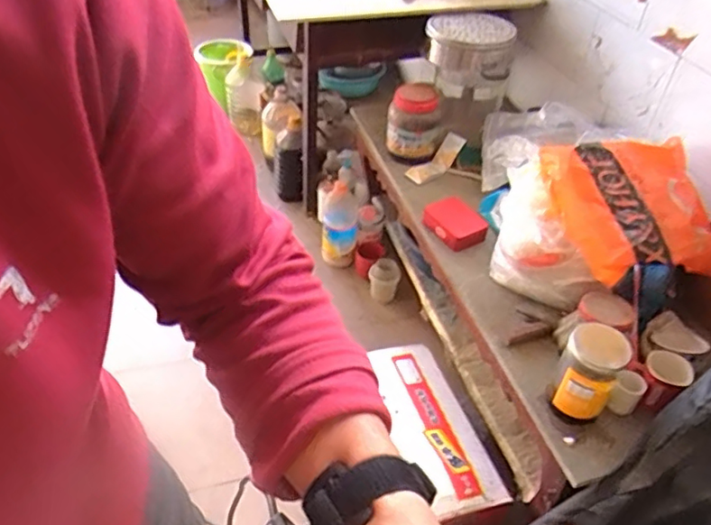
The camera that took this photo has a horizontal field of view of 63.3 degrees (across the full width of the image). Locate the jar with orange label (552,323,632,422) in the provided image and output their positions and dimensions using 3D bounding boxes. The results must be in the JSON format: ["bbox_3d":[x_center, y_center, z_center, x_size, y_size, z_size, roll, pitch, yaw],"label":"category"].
[{"bbox_3d":[0.398,0.185,0.986,0.094,0.154,0.102,1,43,-1],"label":"jar with orange label"}]

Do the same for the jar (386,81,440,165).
[{"bbox_3d":[0.165,-0.398,1.631,0.146,0.179,0.159,5,43,3],"label":"jar"}]

